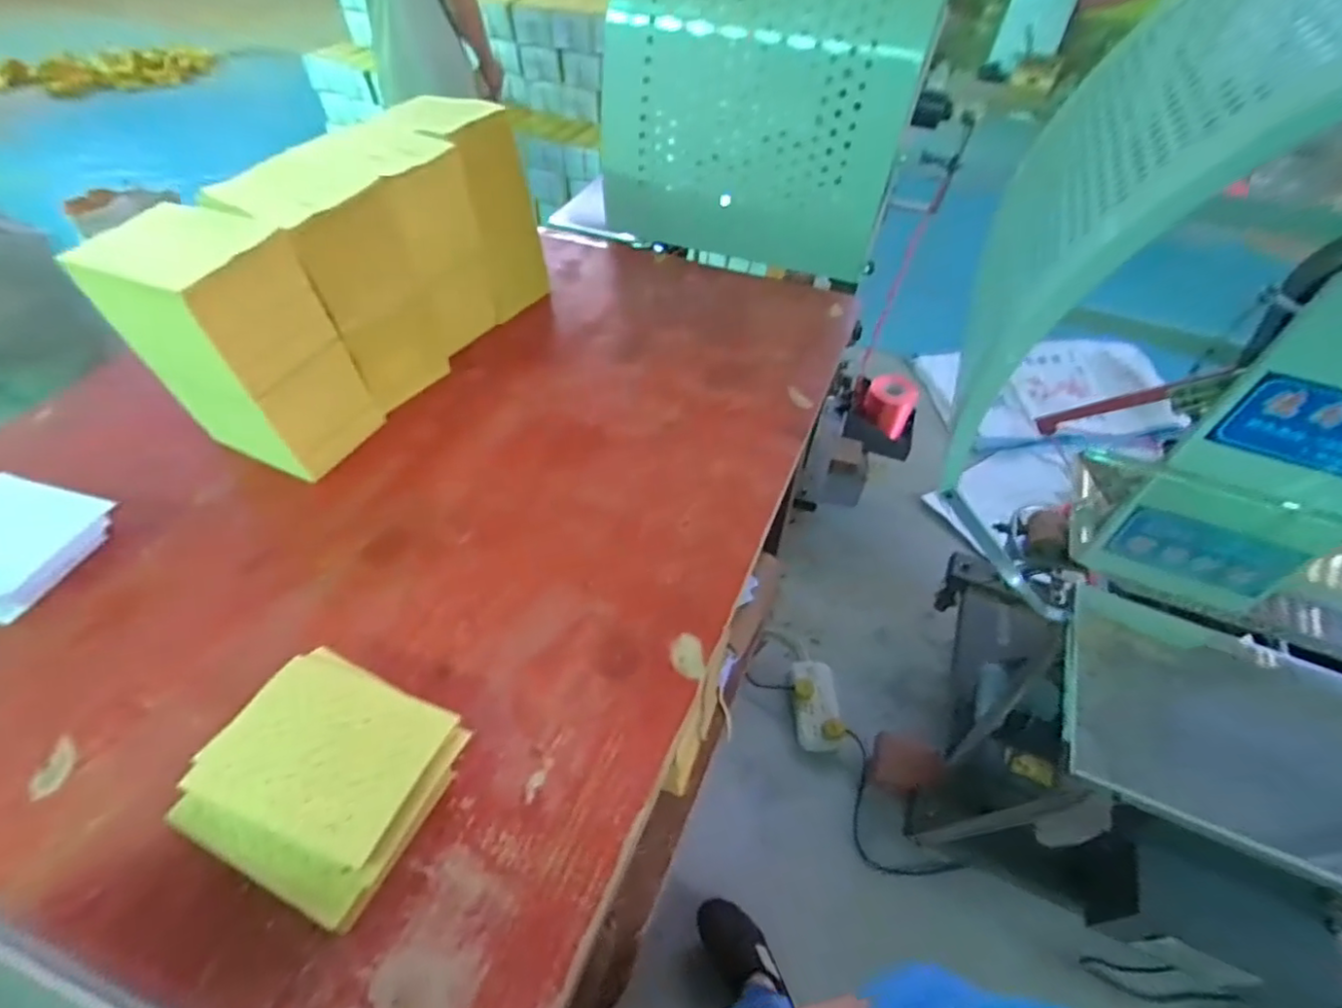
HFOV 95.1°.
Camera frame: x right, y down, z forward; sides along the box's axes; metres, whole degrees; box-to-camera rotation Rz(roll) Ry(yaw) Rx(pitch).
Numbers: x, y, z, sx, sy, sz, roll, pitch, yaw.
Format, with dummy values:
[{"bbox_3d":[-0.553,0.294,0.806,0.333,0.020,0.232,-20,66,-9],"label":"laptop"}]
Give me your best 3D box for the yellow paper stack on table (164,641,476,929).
[{"bbox_3d":[-0.263,0.209,0.472,0.169,0.044,0.147,21,52,14],"label":"yellow paper stack on table"}]

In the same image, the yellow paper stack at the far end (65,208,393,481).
[{"bbox_3d":[-0.458,-0.164,0.657,0.182,0.234,0.132,21,52,14],"label":"yellow paper stack at the far end"}]

